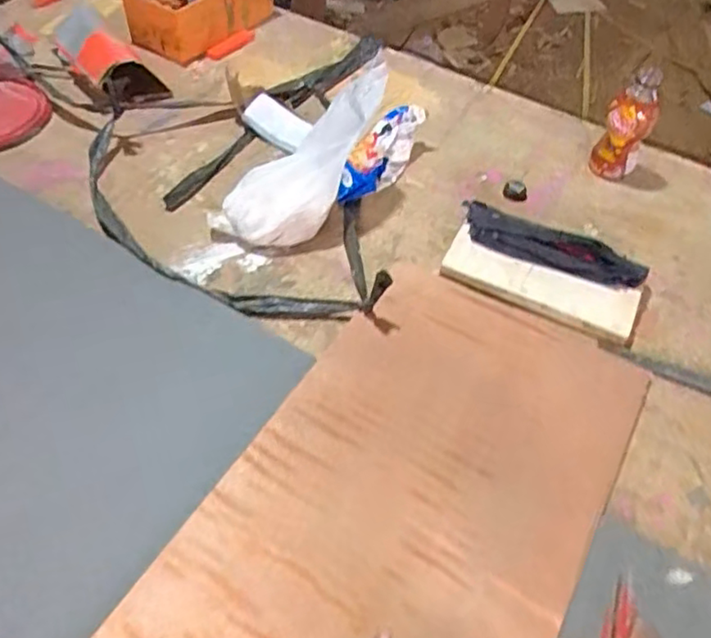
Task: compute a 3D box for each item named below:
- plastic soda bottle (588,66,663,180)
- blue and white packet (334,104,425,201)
[{"bbox_3d":[0.355,-0.249,0.836,0.061,0.137,0.047,25,51,15],"label":"plastic soda bottle"},{"bbox_3d":[0.040,-0.215,0.819,0.041,0.068,0.167,25,51,15],"label":"blue and white packet"}]

